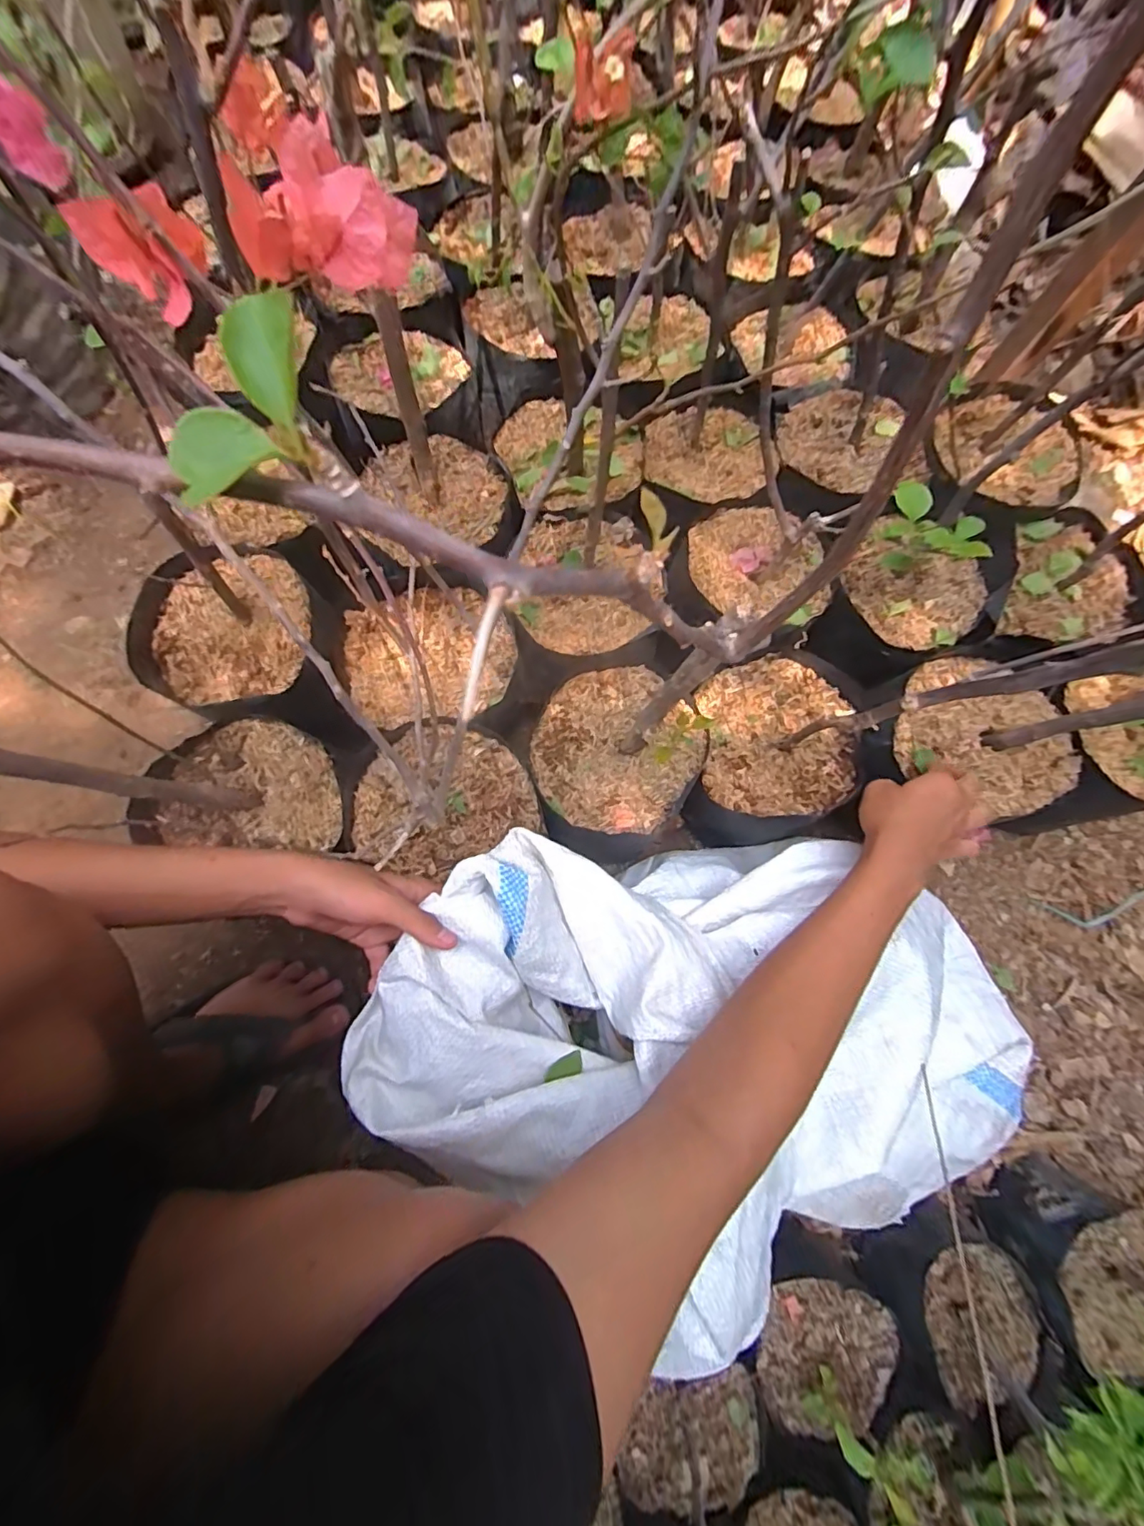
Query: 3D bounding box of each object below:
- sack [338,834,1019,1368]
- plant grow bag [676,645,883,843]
[{"bbox_3d":[0.101,0.208,0.401,0.482,0.162,0.303,-2,70,-2],"label":"sack"},{"bbox_3d":[0.184,0.005,0.564,0.162,0.165,0.177,7,70,1],"label":"plant grow bag"}]

